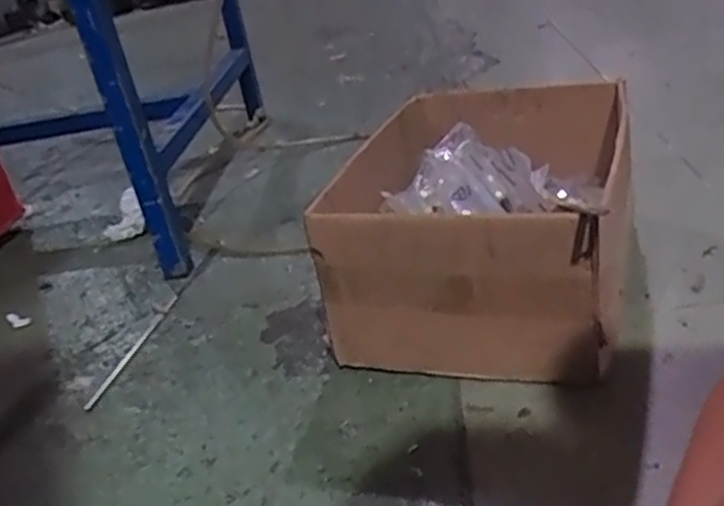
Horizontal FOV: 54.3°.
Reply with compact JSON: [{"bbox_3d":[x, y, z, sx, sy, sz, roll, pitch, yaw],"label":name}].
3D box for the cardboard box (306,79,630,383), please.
[{"bbox_3d":[0.153,-0.042,0.886,0.312,0.214,0.408,-1,29,19],"label":"cardboard box"}]

